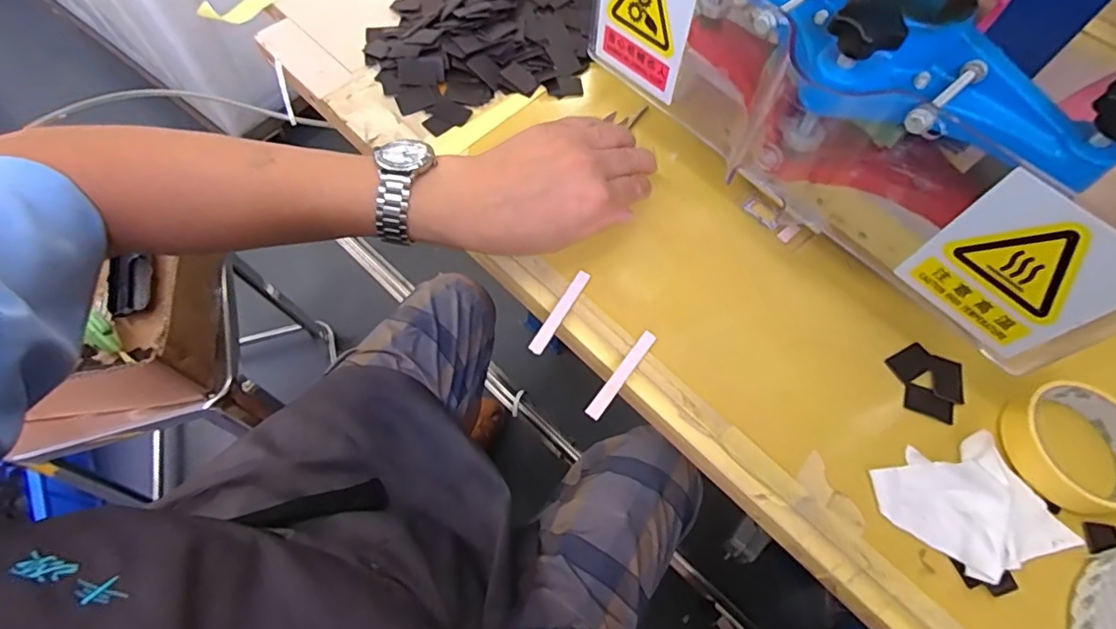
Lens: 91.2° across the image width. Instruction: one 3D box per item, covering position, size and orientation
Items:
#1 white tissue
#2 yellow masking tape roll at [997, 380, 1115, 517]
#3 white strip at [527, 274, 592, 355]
[{"bbox_3d":[0.277,0.125,0.358,0.112,0.026,0.081,-14,65,-10],"label":"white tissue"},{"bbox_3d":[0.360,0.091,0.376,0.085,0.029,0.085,1,64,-2],"label":"yellow masking tape roll"},{"bbox_3d":[0.002,-0.003,0.417,0.010,0.006,0.080,28,66,10],"label":"white strip"}]

